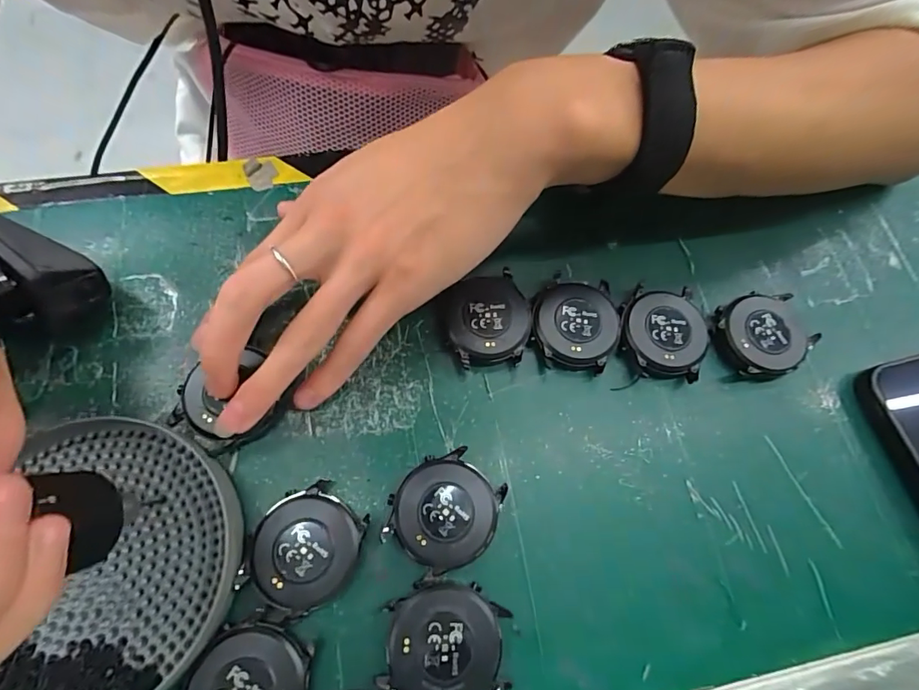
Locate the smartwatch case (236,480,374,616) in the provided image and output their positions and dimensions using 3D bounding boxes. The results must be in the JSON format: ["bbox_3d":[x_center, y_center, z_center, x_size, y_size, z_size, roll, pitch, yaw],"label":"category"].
[{"bbox_3d":[-0.066,0.085,0.202,0.046,0.009,0.048,36,72,9],"label":"smartwatch case"}]

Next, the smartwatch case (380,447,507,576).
[{"bbox_3d":[-0.006,0.073,0.211,0.045,0.010,0.047,41,73,10],"label":"smartwatch case"}]

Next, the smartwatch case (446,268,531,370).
[{"bbox_3d":[0.015,-0.012,0.245,0.041,0.014,0.048,-4,70,-5],"label":"smartwatch case"}]

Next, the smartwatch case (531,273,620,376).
[{"bbox_3d":[0.060,-0.012,0.248,0.043,0.012,0.052,12,70,0],"label":"smartwatch case"}]

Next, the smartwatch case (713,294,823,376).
[{"bbox_3d":[0.160,-0.006,0.251,0.049,0.012,0.043,-20,73,-11],"label":"smartwatch case"}]

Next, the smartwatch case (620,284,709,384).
[{"bbox_3d":[0.106,-0.006,0.247,0.044,0.010,0.049,11,70,0],"label":"smartwatch case"}]

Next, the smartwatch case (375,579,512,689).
[{"bbox_3d":[-0.006,0.121,0.193,0.047,0.009,0.043,5,70,-2],"label":"smartwatch case"}]

